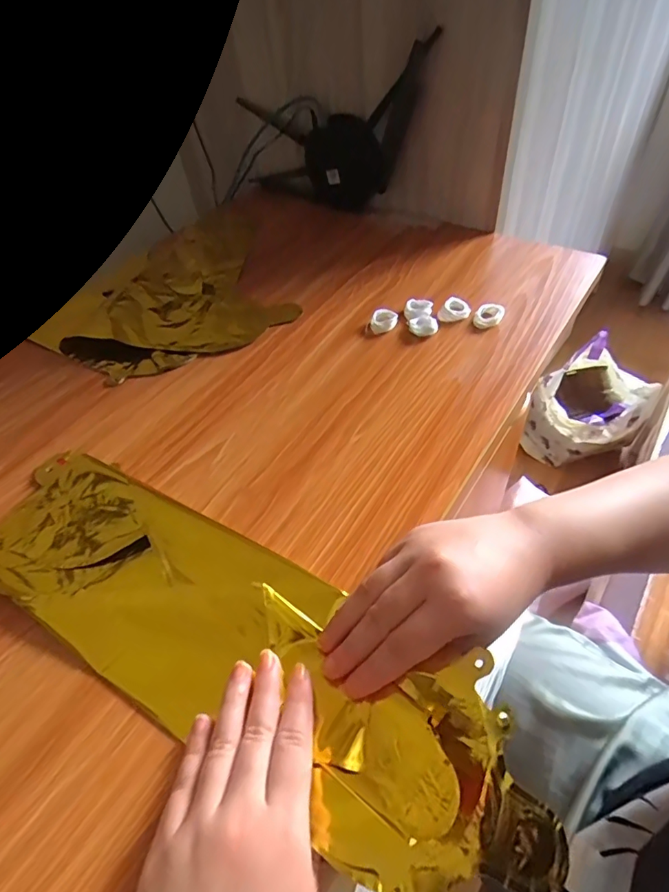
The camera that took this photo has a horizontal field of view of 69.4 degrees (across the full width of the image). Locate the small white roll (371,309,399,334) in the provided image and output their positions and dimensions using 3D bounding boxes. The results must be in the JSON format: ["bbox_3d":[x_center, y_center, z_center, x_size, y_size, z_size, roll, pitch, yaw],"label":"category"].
[{"bbox_3d":[0.053,-0.134,0.515,0.028,0.015,0.018,1,50,6],"label":"small white roll"}]

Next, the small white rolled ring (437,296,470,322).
[{"bbox_3d":[0.127,-0.145,0.515,0.029,0.012,0.031,27,57,25],"label":"small white rolled ring"}]

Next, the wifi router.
[{"bbox_3d":[-0.011,-0.424,0.652,0.301,0.177,0.033,22,55,22],"label":"wifi router"}]

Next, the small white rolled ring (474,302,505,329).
[{"bbox_3d":[0.162,-0.136,0.506,0.028,0.011,0.035,15,52,17],"label":"small white rolled ring"}]

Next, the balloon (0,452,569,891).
[{"bbox_3d":[-0.075,0.113,0.309,0.419,0.033,0.119,22,57,24],"label":"balloon"}]

